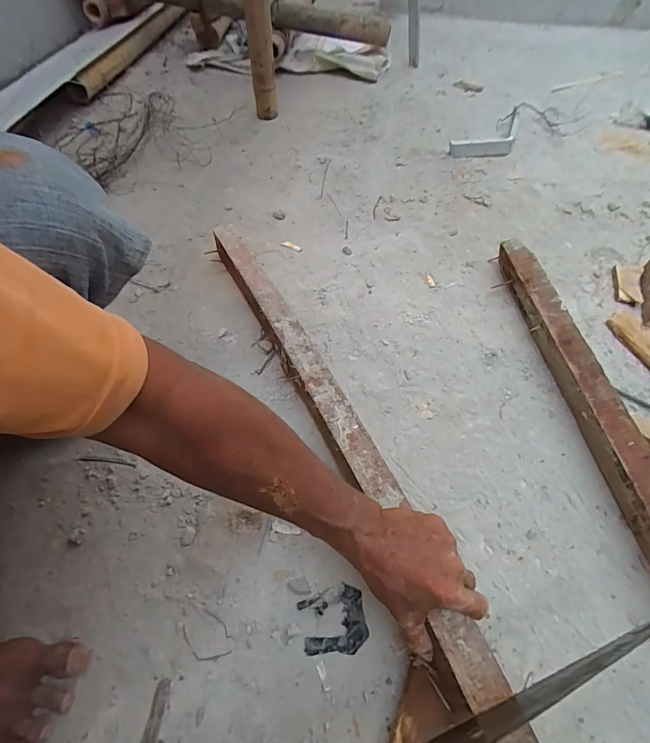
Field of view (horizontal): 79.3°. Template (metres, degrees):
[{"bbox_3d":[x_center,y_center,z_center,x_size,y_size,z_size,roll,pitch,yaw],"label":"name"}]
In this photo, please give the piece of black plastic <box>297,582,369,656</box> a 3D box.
[{"bbox_3d":[0.009,0.261,0.412,0.066,0.005,0.061,-7,54,-5],"label":"piece of black plastic"}]

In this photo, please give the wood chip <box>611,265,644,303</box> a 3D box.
[{"bbox_3d":[0.520,-0.154,0.676,0.042,0.014,0.093,20,56,15],"label":"wood chip"}]

